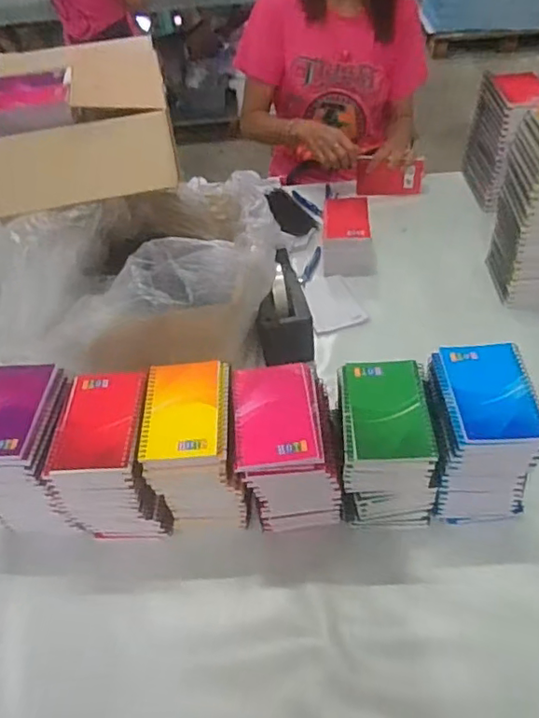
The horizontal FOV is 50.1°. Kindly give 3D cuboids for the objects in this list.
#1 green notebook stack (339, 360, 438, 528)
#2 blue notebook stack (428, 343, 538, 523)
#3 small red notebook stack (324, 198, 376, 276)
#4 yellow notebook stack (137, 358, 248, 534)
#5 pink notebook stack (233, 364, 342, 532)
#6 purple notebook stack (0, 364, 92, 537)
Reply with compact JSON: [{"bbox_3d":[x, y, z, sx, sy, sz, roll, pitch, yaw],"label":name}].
[{"bbox_3d":[0.135,0.108,0.668,0.107,0.170,0.132,-2,46,4],"label":"green notebook stack"},{"bbox_3d":[0.237,0.092,0.670,0.099,0.171,0.139,-5,46,1],"label":"blue notebook stack"},{"bbox_3d":[0.141,-0.226,1.042,0.093,0.081,0.136,-1,46,5],"label":"small red notebook stack"},{"bbox_3d":[-0.083,0.111,0.685,0.100,0.164,0.140,-4,46,1],"label":"yellow notebook stack"},{"bbox_3d":[0.020,0.111,0.671,0.108,0.167,0.134,-6,46,0],"label":"pink notebook stack"},{"bbox_3d":[-0.283,0.114,0.700,0.108,0.165,0.134,2,46,7],"label":"purple notebook stack"}]

